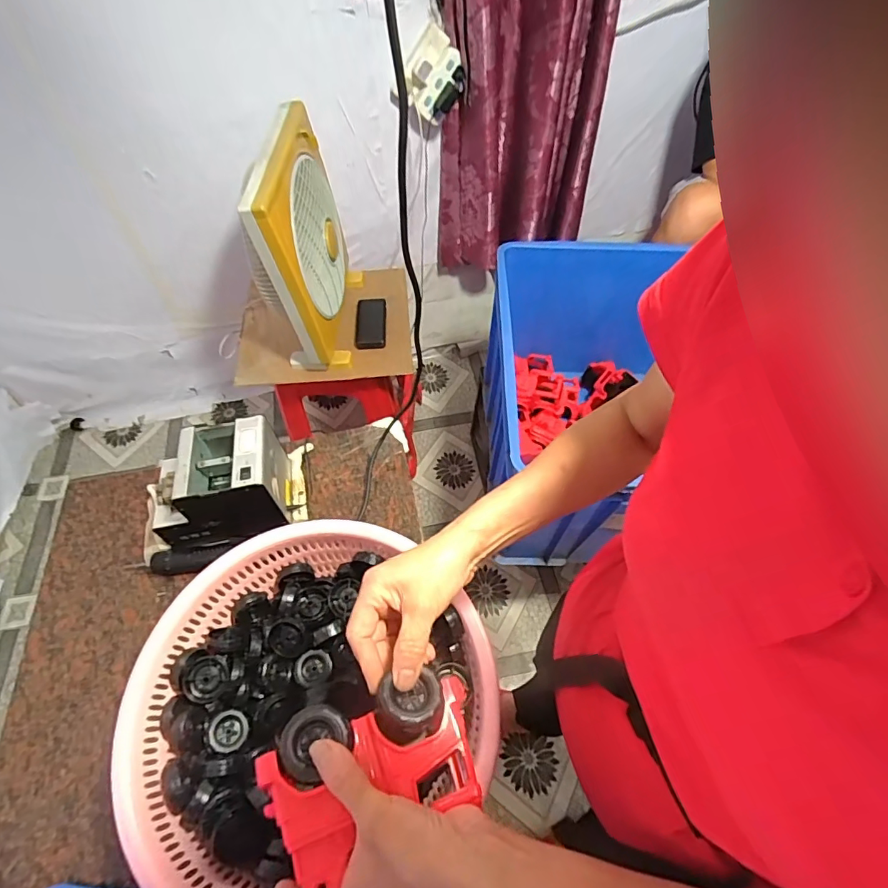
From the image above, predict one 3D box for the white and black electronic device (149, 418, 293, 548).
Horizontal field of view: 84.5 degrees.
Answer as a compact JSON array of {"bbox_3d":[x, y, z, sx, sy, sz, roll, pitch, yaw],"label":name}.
[{"bbox_3d":[-0.337,0.049,0.738,0.176,0.123,0.140,-9,54,-6],"label":"white and black electronic device"}]

